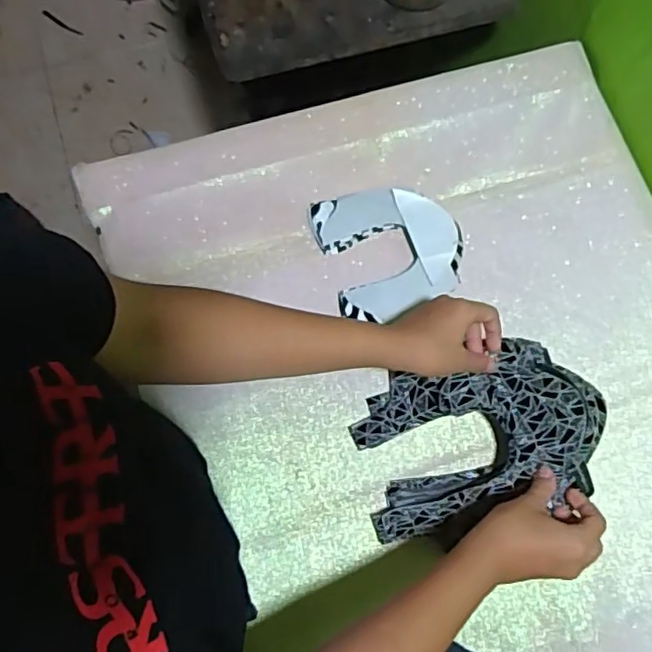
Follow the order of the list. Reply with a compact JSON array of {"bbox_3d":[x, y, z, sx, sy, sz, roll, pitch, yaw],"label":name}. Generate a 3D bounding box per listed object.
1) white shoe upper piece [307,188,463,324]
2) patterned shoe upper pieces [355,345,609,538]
[{"bbox_3d":[0.071,-0.087,0.648,0.146,0.026,0.147,-18,76,-7],"label":"white shoe upper piece"},{"bbox_3d":[0.147,0.107,0.577,0.224,0.065,0.149,-20,70,19],"label":"patterned shoe upper pieces"}]

